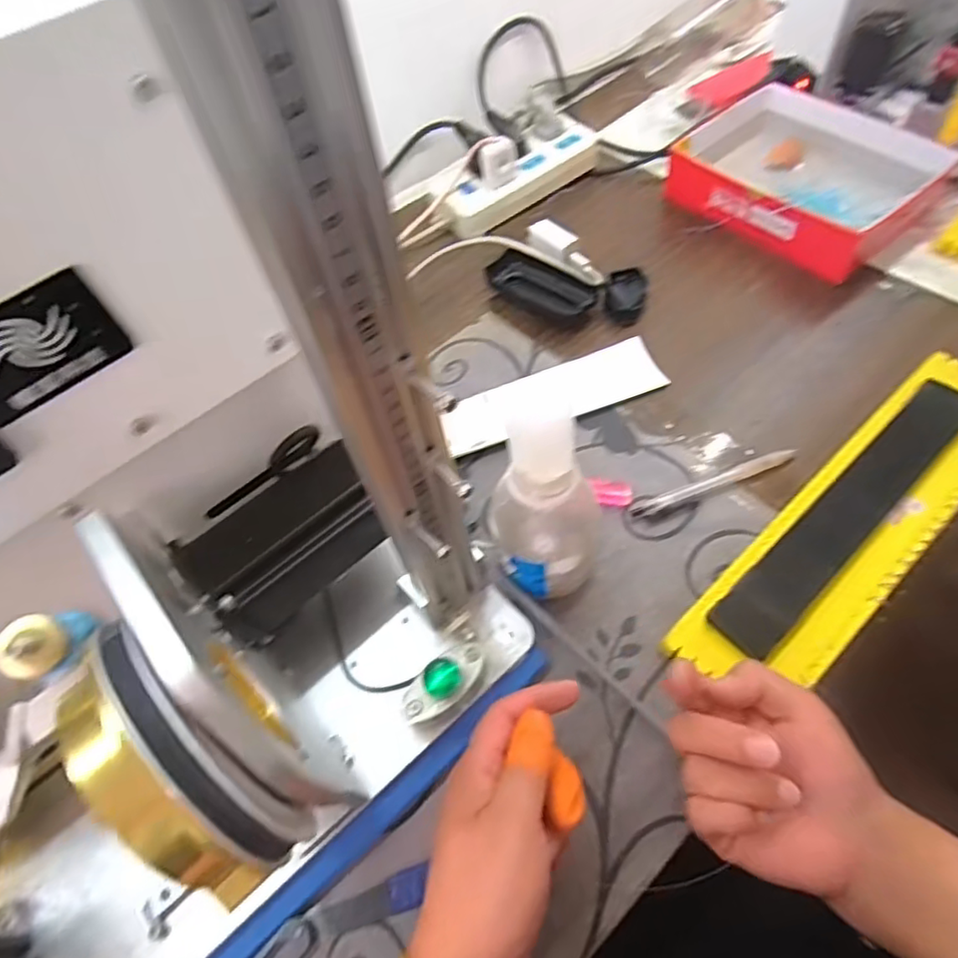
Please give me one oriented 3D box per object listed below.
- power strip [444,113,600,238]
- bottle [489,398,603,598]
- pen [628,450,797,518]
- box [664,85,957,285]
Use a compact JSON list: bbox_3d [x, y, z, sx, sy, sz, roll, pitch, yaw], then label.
[{"bbox_3d":[0.050,-0.329,0.678,0.190,0.045,0.057,-38,60,-17],"label":"power strip"},{"bbox_3d":[0.044,0.022,0.383,0.071,0.161,0.064,2,58,8],"label":"bottle"},{"bbox_3d":[0.181,0.002,0.470,0.137,0.011,0.013,-19,57,-5],"label":"pen"},{"bbox_3d":[0.325,-0.306,0.617,0.176,0.046,0.217,-38,61,-16],"label":"box"}]

